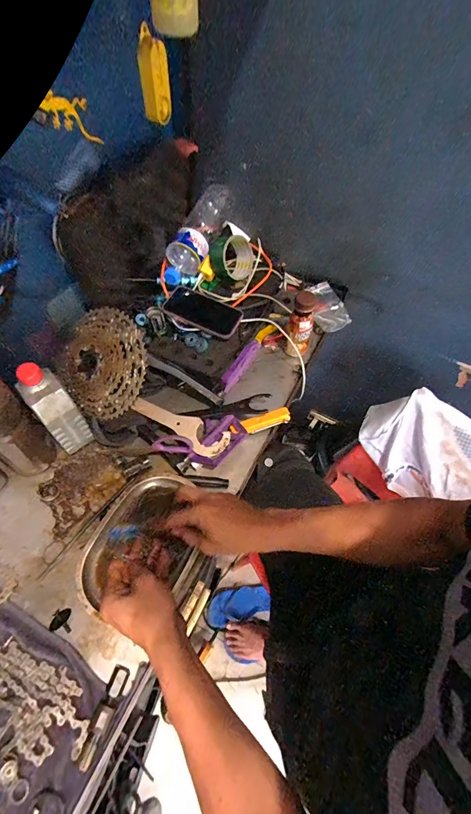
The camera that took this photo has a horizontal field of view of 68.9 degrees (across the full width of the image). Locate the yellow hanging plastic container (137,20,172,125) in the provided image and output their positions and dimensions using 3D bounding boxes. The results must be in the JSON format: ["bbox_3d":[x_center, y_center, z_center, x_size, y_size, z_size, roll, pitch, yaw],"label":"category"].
[{"bbox_3d":[-0.135,-0.553,0.576,0.047,0.115,0.020,-5,60,-6],"label":"yellow hanging plastic container"}]

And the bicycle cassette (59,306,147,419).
[{"bbox_3d":[-0.234,-0.084,0.616,0.182,0.042,0.169,0,91,16],"label":"bicycle cassette"}]

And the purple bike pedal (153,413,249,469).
[{"bbox_3d":[-0.053,0.063,0.605,0.148,0.058,0.088,-32,66,-20],"label":"purple bike pedal"}]

